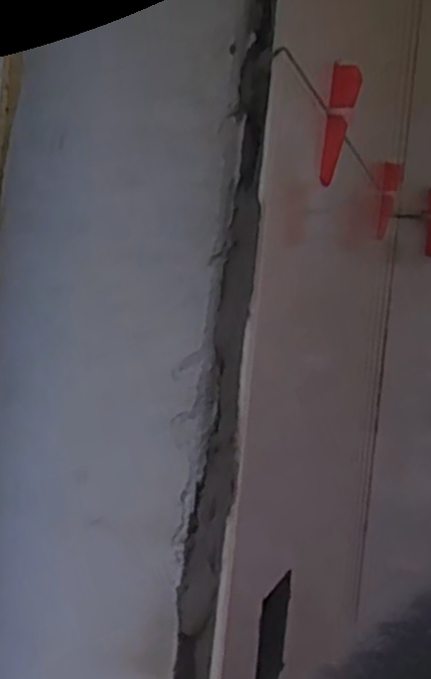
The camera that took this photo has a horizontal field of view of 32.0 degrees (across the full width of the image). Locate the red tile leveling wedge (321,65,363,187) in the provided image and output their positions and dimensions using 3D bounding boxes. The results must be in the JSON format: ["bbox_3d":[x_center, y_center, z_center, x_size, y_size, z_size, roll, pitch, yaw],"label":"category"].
[{"bbox_3d":[0.078,-0.136,0.469,0.018,0.075,0.012,6,1,9],"label":"red tile leveling wedge"}]

